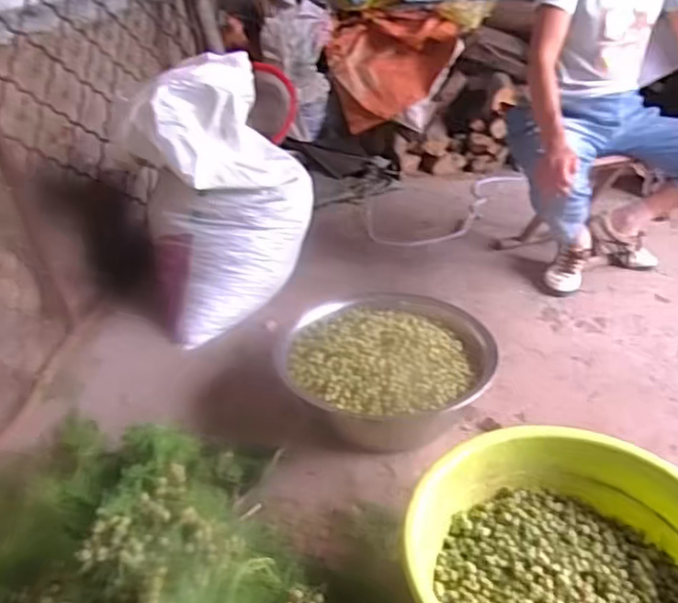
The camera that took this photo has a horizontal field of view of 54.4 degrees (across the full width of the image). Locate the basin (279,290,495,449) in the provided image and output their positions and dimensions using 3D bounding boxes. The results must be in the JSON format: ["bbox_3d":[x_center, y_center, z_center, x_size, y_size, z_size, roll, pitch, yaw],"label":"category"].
[{"bbox_3d":[0.106,0.134,1.419,0.418,0.143,0.418,-3,33,2],"label":"basin"}]

